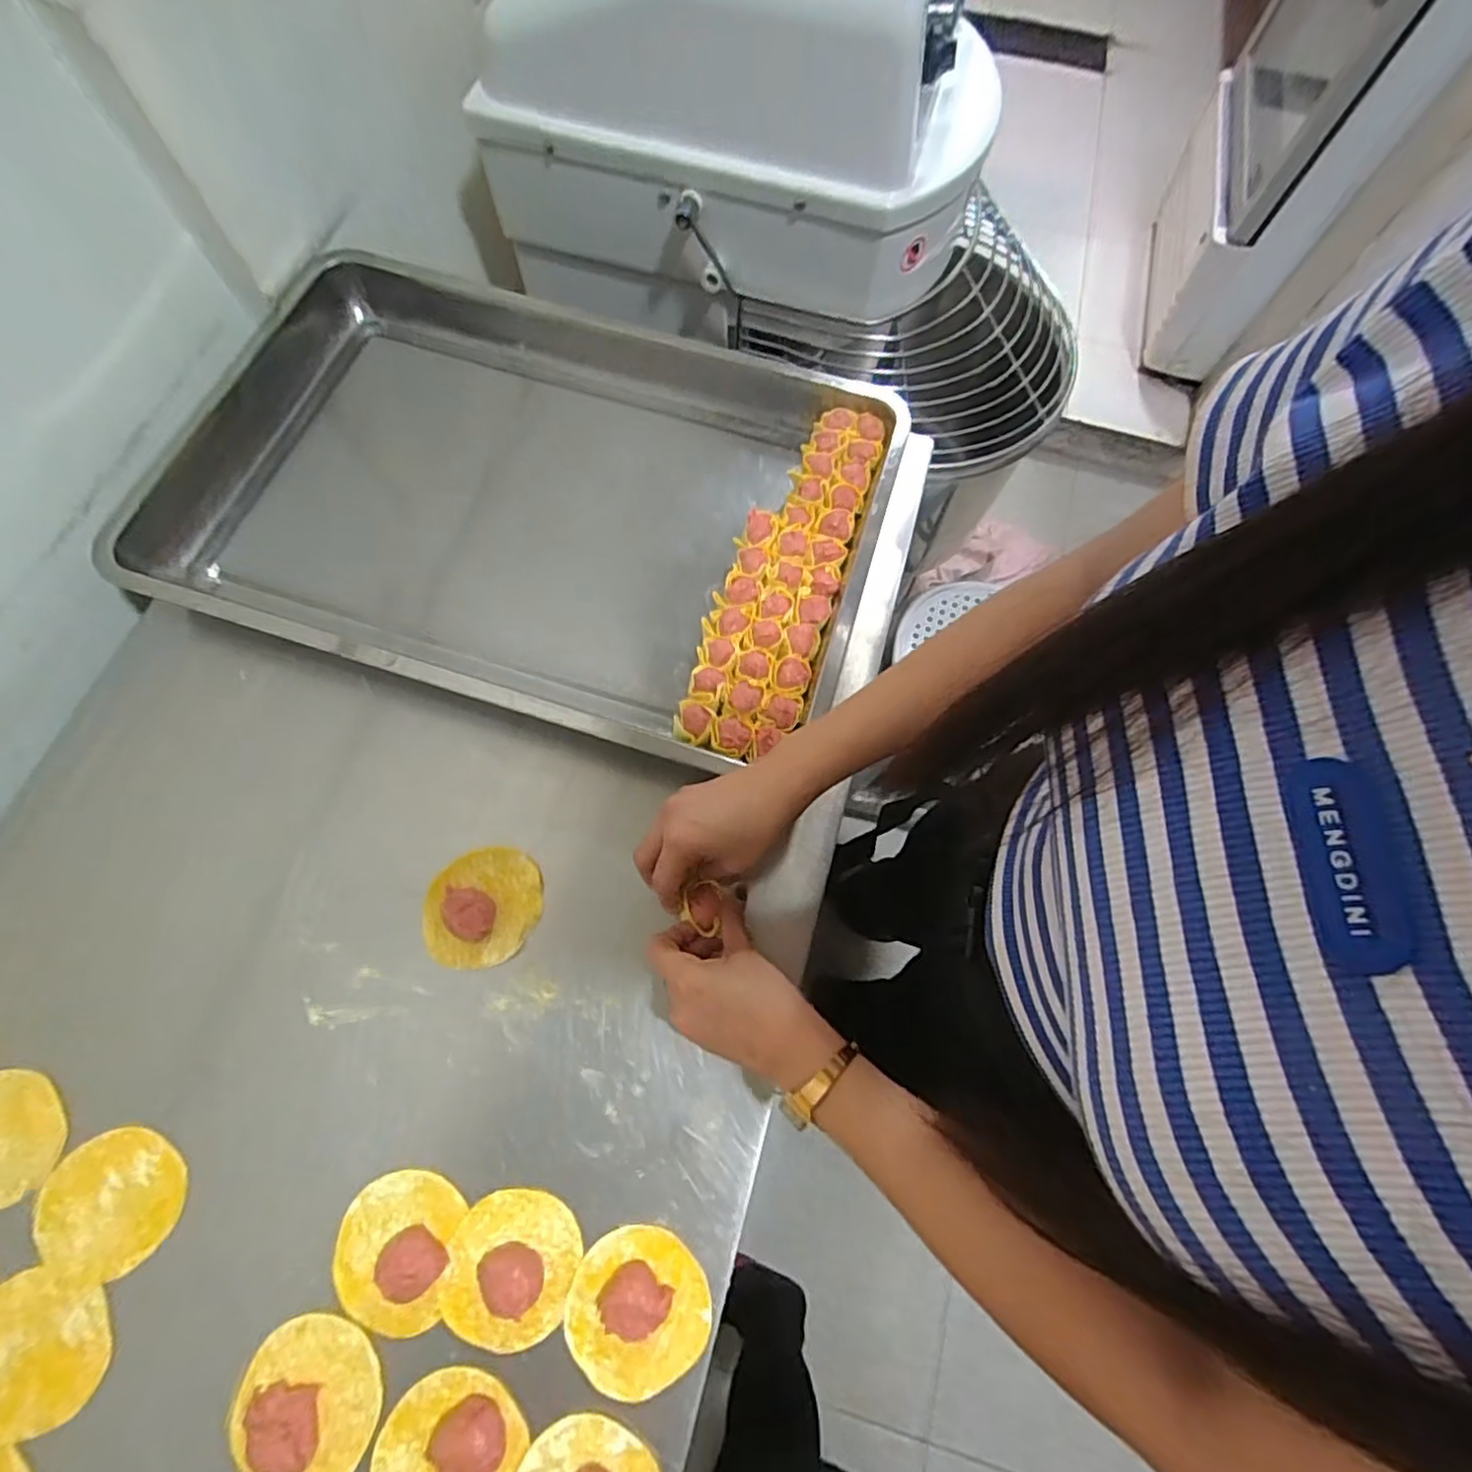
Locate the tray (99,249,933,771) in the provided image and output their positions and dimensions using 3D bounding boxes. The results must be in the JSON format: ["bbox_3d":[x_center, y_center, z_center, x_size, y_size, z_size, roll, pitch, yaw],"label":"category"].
[{"bbox_3d":[-0.174,-0.211,0.573,0.645,0.048,0.396,17,71,4],"label":"tray"}]

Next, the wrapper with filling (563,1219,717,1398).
[{"bbox_3d":[-0.060,0.348,0.392,0.082,0.020,0.081,1,70,-2],"label":"wrapper with filling"}]

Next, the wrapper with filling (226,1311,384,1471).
[{"bbox_3d":[-0.251,0.391,0.374,0.083,0.020,0.076,1,70,-2],"label":"wrapper with filling"}]

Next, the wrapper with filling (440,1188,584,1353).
[{"bbox_3d":[-0.140,0.330,0.398,0.078,0.019,0.081,1,70,-2],"label":"wrapper with filling"}]

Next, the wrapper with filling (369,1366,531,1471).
[{"bbox_3d":[-0.166,0.416,0.368,0.079,0.013,0.078,18,71,4],"label":"wrapper with filling"}]

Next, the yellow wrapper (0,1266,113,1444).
[{"bbox_3d":[-0.418,0.365,0.385,0.079,0.005,0.079,1,70,-2],"label":"yellow wrapper"}]

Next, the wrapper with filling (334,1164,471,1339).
[{"bbox_3d":[-0.214,0.320,0.399,0.071,0.019,0.082,10,70,2],"label":"wrapper with filling"}]

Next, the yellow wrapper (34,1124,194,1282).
[{"bbox_3d":[-0.396,0.295,0.411,0.083,0.004,0.078,1,70,-2],"label":"yellow wrapper"}]

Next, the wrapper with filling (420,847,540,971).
[{"bbox_3d":[-0.185,0.122,0.466,0.082,0.022,0.082,-8,71,-5],"label":"wrapper with filling"}]

